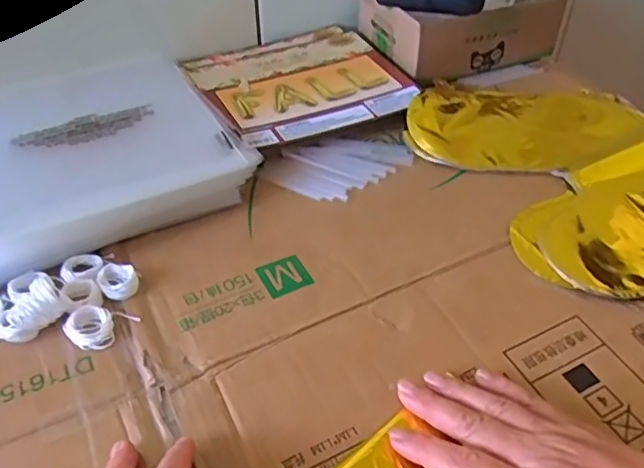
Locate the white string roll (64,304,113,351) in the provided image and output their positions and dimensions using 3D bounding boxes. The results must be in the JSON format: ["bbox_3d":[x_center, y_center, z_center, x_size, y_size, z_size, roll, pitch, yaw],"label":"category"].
[{"bbox_3d":[-0.153,0.060,0.396,0.029,0.008,0.033,-12,47,-12],"label":"white string roll"}]

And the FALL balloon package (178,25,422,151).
[{"bbox_3d":[-0.023,-0.155,0.602,0.192,0.019,0.182,-22,50,-21],"label":"FALL balloon package"}]

